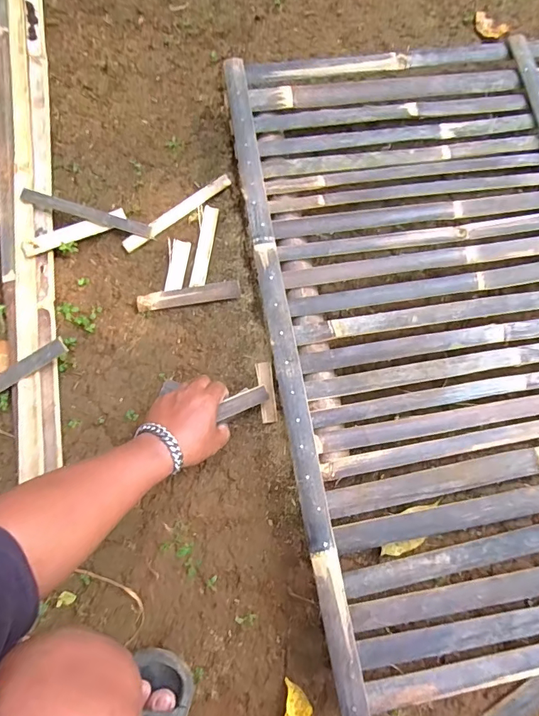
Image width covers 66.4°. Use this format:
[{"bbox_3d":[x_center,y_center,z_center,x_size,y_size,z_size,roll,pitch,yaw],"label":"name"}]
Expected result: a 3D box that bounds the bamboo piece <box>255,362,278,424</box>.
[{"bbox_3d":[-0.004,0.049,0.590,0.022,0.014,0.087,-8,78,-2],"label":"bamboo piece"}]

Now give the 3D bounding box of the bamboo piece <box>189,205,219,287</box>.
[{"bbox_3d":[-0.101,-0.174,0.643,0.022,0.004,0.136,8,78,2],"label":"bamboo piece"}]

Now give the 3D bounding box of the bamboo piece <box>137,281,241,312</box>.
[{"bbox_3d":[-0.120,-0.093,0.618,0.152,0.019,0.027,-8,78,-2],"label":"bamboo piece"}]

